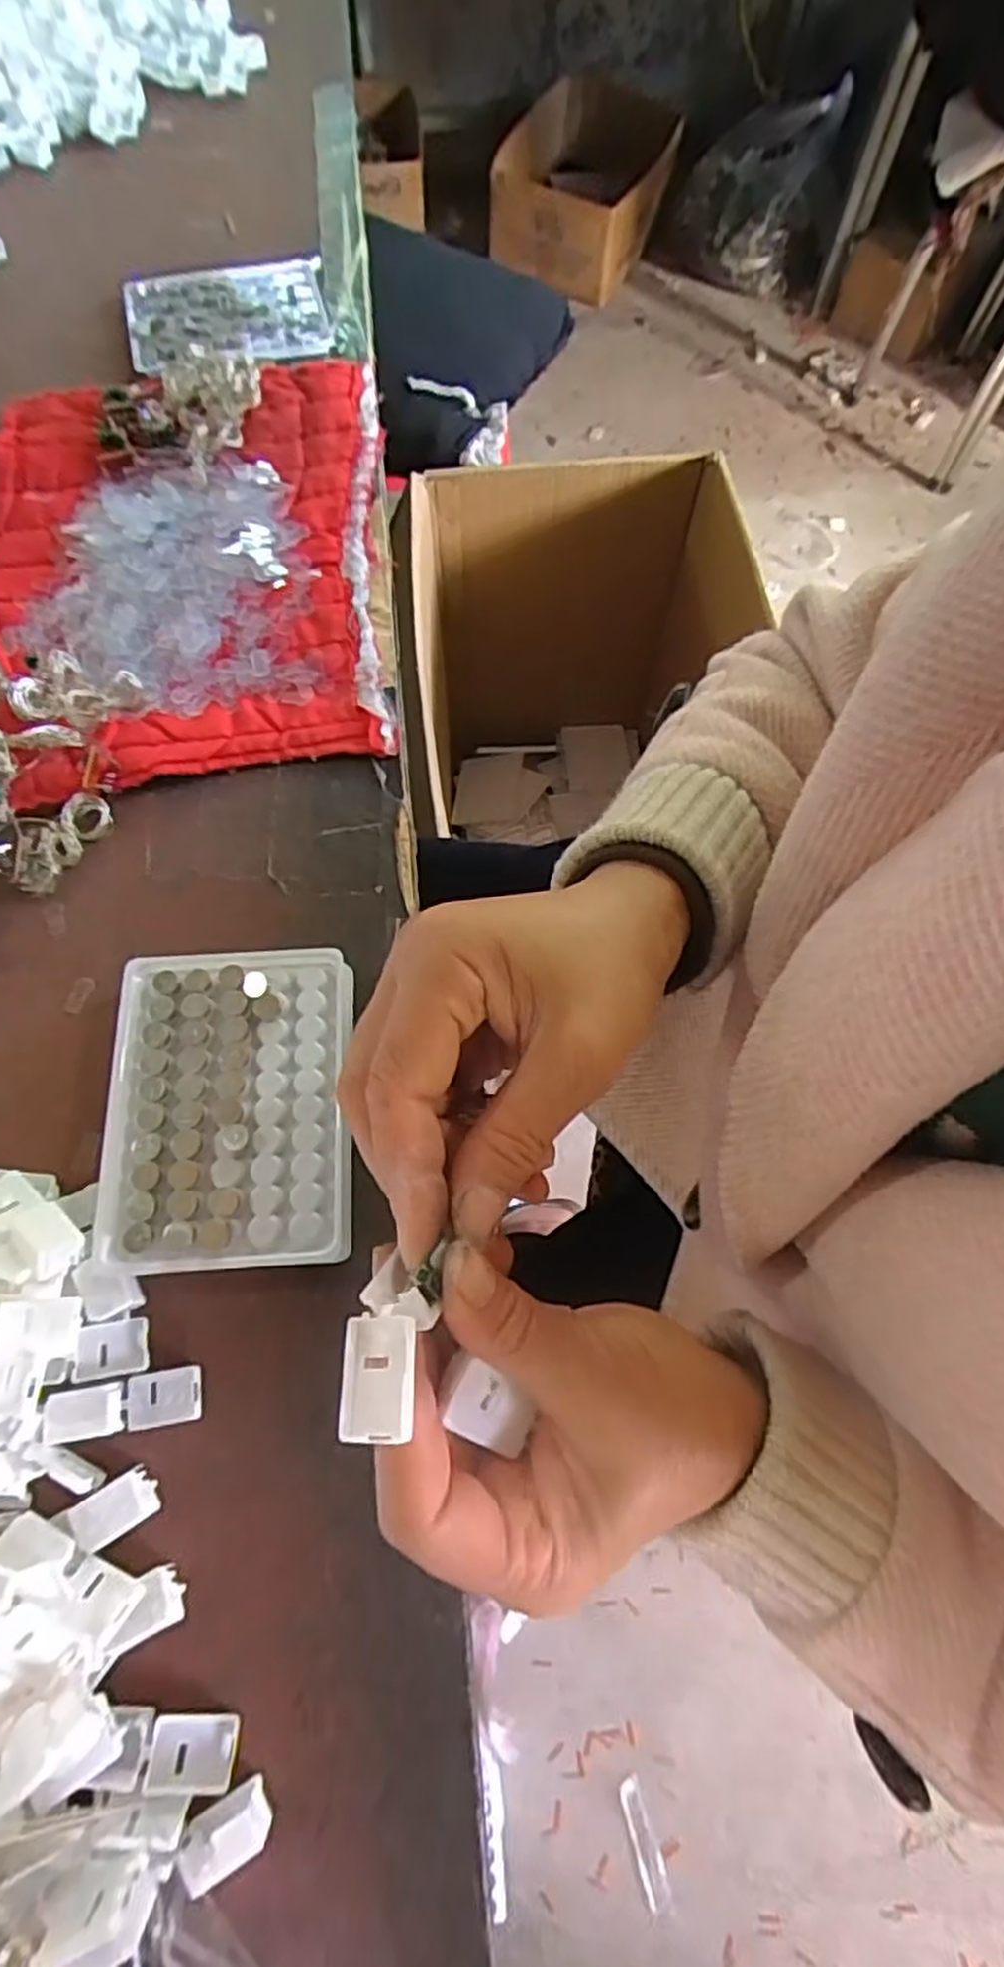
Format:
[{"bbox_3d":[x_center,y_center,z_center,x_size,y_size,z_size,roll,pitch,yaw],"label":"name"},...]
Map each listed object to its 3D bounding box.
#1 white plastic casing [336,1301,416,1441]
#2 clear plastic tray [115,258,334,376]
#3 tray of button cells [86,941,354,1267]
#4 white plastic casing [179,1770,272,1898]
[{"bbox_3d":[-0.030,0.095,0.189,0.018,0.009,0.028,1,70,-1],"label":"white plastic casing"},{"bbox_3d":[-0.185,-0.455,0.529,0.134,0.010,0.101,-15,71,-7],"label":"clear plastic tray"},{"bbox_3d":[-0.114,0.052,0.331,0.098,0.031,0.128,-3,70,-3],"label":"tray of button cells"},{"bbox_3d":[-0.090,0.277,0.253,0.028,0.019,0.013,-28,73,-11],"label":"white plastic casing"}]

